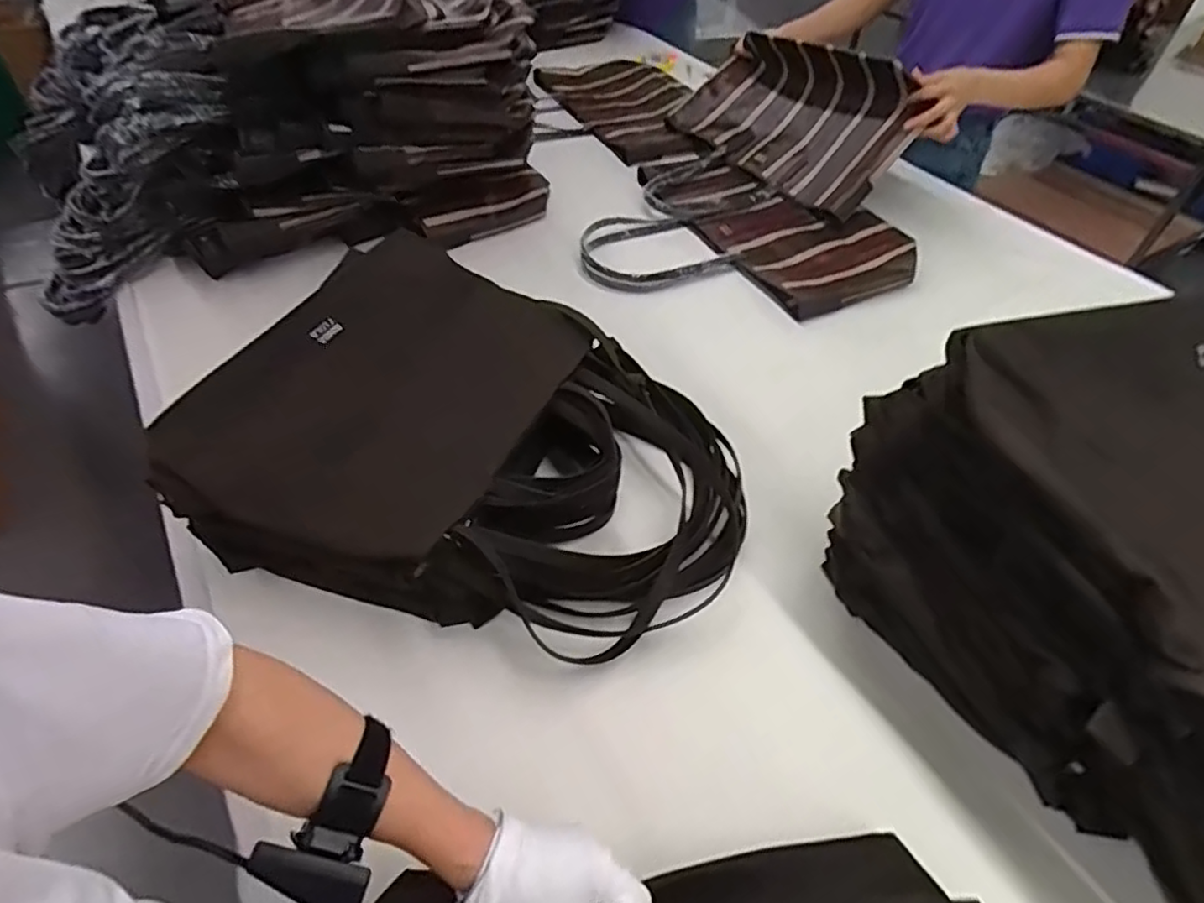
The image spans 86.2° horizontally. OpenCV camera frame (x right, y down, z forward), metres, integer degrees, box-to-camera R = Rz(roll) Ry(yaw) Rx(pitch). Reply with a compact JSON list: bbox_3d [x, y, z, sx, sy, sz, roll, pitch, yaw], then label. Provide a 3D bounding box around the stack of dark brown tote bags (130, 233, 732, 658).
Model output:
[{"bbox_3d":[-0.101,-0.005,0.667,0.504,0.168,0.383,16,49,11],"label":"stack of dark brown tote bags"}]

